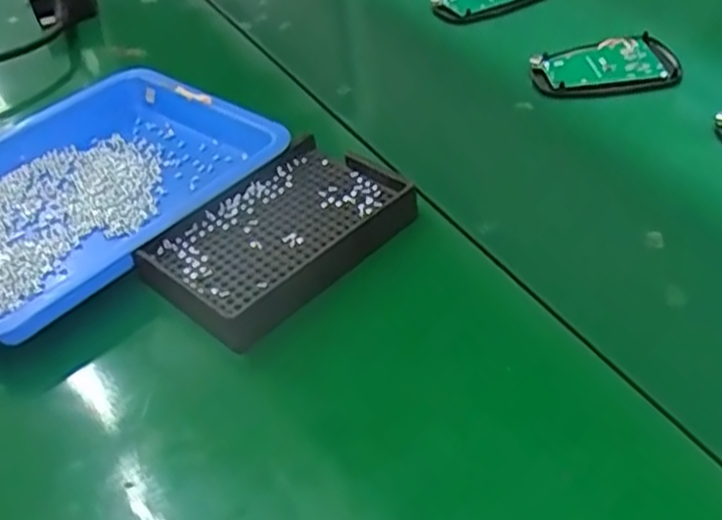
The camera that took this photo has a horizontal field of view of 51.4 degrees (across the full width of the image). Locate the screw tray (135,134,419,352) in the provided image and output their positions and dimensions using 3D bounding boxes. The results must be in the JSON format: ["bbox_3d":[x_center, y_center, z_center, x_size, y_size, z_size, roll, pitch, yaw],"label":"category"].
[{"bbox_3d":[-0.045,-0.017,0.420,0.142,0.021,0.093,-36,49,-28],"label":"screw tray"}]

